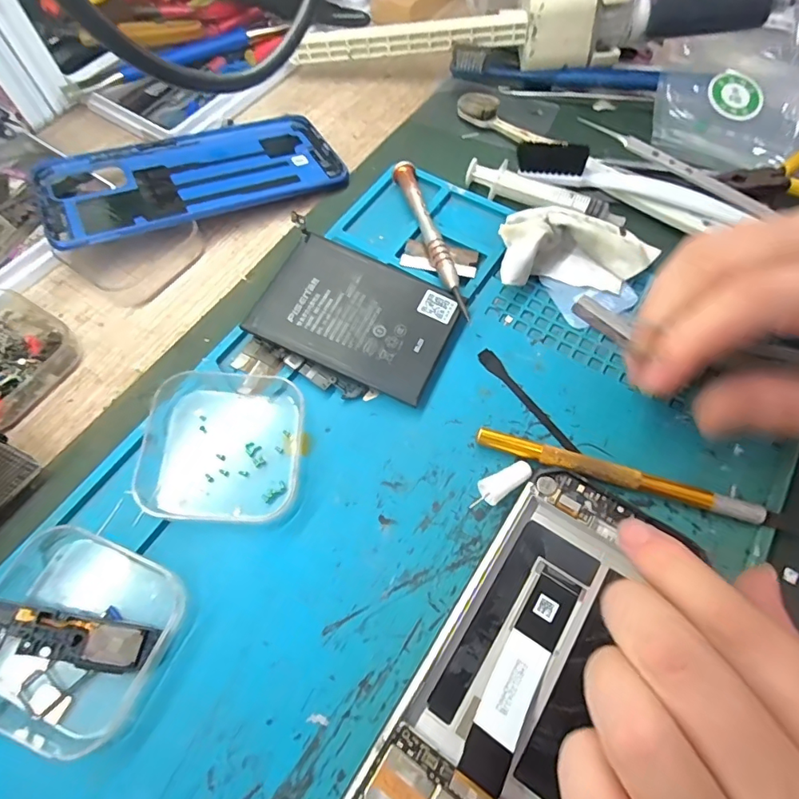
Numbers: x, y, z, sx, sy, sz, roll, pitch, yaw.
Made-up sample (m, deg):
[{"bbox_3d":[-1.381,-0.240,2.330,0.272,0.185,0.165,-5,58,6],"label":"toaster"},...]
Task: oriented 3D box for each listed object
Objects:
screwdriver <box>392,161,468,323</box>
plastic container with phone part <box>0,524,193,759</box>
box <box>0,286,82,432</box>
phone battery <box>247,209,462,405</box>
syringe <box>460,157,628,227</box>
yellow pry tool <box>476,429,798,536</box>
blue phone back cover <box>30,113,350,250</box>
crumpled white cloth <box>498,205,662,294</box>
[{"bbox_3d":[0.017,-0.088,0.261,0.013,0.011,0.109,-15,64,-6],"label":"screwdriver"},{"bbox_3d":[-0.117,0.081,0.172,0.069,0.023,0.062,18,65,10],"label":"plastic container with phone part"},{"bbox_3d":[-0.194,-0.023,0.235,0.063,0.019,0.057,30,68,15],"label":"box"},{"bbox_3d":[-0.020,-0.042,0.235,0.090,0.004,0.064,23,68,5],"label":"phone battery"},{"bbox_3d":[0.082,-0.117,0.278,0.090,0.012,0.017,23,66,12],"label":"syringe"},{"bbox_3d":[0.100,0.034,0.204,0.136,0.009,0.009,16,65,9],"label":"yellow pry tool"},{"bbox_3d":[-0.116,-0.126,0.283,0.161,0.012,0.082,-28,65,-21],"label":"blue phone back cover"},{"bbox_3d":[0.094,-0.080,0.254,0.084,0.018,0.048,-2,64,0],"label":"crumpled white cloth"}]

